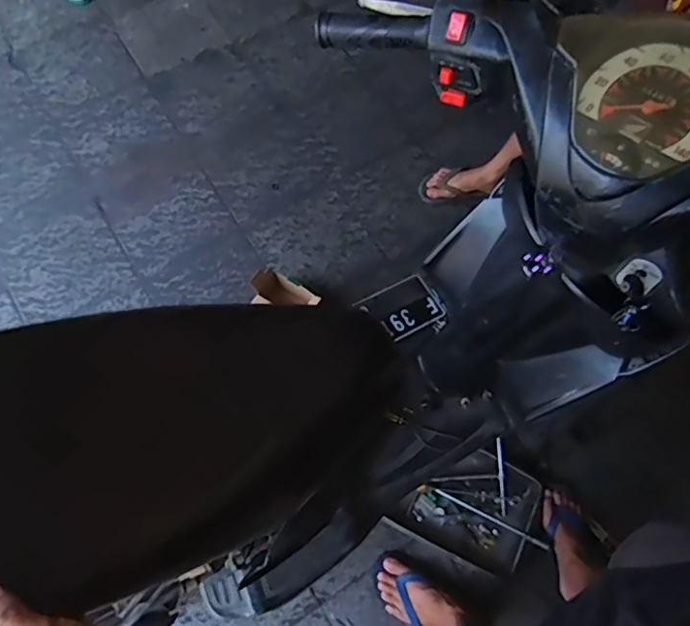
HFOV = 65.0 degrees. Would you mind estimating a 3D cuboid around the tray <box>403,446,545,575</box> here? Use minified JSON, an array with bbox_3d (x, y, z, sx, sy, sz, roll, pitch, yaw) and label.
[{"bbox_3d":[0.299,0.427,1.240,0.257,0.040,0.221,28,71,7],"label":"tray"}]

